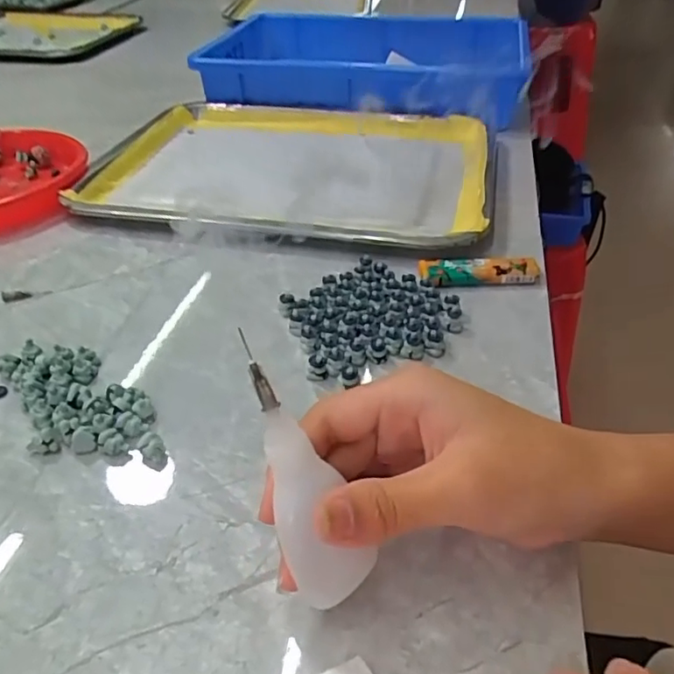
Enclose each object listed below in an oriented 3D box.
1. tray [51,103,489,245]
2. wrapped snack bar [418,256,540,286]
[{"bbox_3d":[-0.039,-0.154,0.511,0.344,0.024,0.245,8,40,9],"label":"tray"},{"bbox_3d":[0.095,-0.043,0.383,0.078,0.014,0.018,-1,39,-2],"label":"wrapped snack bar"}]

